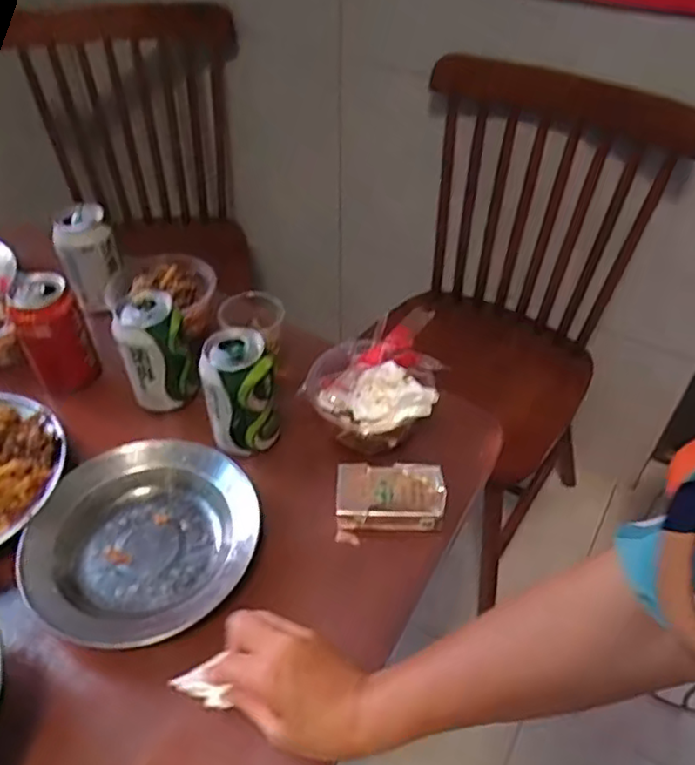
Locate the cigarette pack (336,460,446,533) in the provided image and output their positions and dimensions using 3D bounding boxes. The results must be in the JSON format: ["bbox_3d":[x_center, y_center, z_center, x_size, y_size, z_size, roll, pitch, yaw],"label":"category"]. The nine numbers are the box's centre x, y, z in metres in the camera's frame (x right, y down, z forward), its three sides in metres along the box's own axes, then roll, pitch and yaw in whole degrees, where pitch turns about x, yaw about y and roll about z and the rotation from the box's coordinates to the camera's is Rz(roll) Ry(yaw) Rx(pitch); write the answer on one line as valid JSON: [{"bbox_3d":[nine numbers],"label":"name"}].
[{"bbox_3d":[0.039,0.101,0.586,0.095,0.030,0.062,4,45,2],"label":"cigarette pack"}]

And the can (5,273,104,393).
[{"bbox_3d":[-0.299,-0.043,0.665,0.062,0.126,0.054,-22,50,-22],"label":"can"}]

